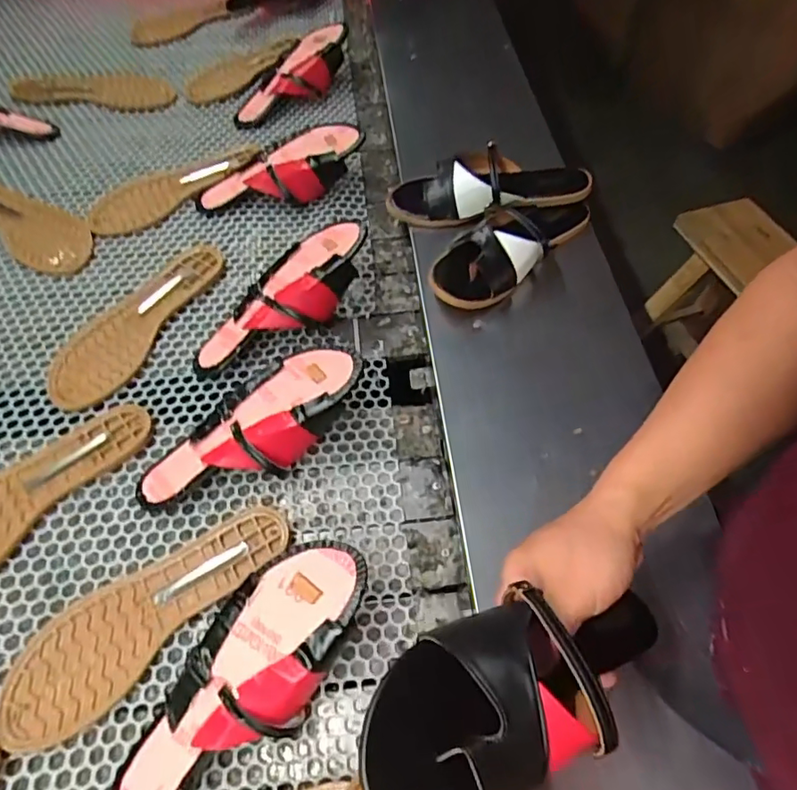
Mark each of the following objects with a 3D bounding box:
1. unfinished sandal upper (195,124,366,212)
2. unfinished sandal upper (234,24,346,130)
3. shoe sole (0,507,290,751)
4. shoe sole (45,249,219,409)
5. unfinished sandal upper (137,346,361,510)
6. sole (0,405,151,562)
[{"bbox_3d":[-0.163,-0.307,0.763,0.244,0.067,0.092,-19,58,6],"label":"unfinished sandal upper"},{"bbox_3d":[-0.179,-0.515,0.894,0.083,0.061,0.241,39,77,21],"label":"unfinished sandal upper"},{"bbox_3d":[-0.217,0.184,0.477,0.255,0.016,0.080,-38,66,-23],"label":"shoe sole"},{"bbox_3d":[-0.306,-0.093,0.651,0.082,0.013,0.260,25,60,13],"label":"shoe sole"},{"bbox_3d":[-0.142,0.035,0.542,0.242,0.050,0.097,-33,63,-3],"label":"unfinished sandal upper"},{"bbox_3d":[-0.364,0.095,0.530,0.086,0.013,0.255,35,63,19],"label":"sole"}]

